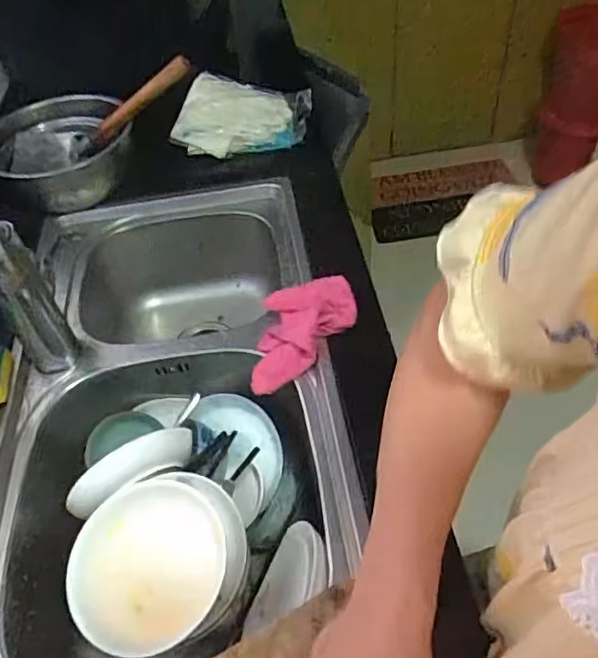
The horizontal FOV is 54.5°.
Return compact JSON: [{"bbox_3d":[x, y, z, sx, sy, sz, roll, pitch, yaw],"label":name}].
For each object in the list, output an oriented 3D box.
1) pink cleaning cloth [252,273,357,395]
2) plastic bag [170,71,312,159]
[{"bbox_3d":[0.004,0.005,0.740,0.139,0.079,0.109,-9,48,-1],"label":"pink cleaning cloth"},{"bbox_3d":[-0.101,-0.373,1.036,0.231,0.138,0.048,7,13,0],"label":"plastic bag"}]

